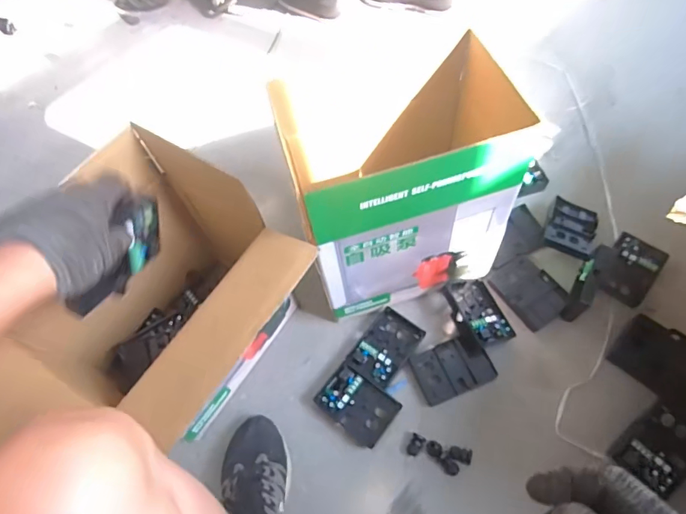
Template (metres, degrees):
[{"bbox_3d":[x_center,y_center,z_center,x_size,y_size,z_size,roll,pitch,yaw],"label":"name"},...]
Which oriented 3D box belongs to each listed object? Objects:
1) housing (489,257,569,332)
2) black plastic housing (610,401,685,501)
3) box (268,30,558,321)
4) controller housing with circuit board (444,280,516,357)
[{"bbox_3d":[0.331,0.060,0.814,0.093,0.016,0.121,-35,64,-12],"label":"housing"},{"bbox_3d":[0.482,0.287,0.689,0.127,0.024,0.088,-40,65,-15],"label":"black plastic housing"},{"bbox_3d":[0.076,-0.098,0.713,0.317,0.407,0.222,-16,61,-3],"label":"box"},{"bbox_3d":[0.235,0.097,0.799,0.091,0.036,0.128,-19,64,-6],"label":"controller housing with circuit board"}]

